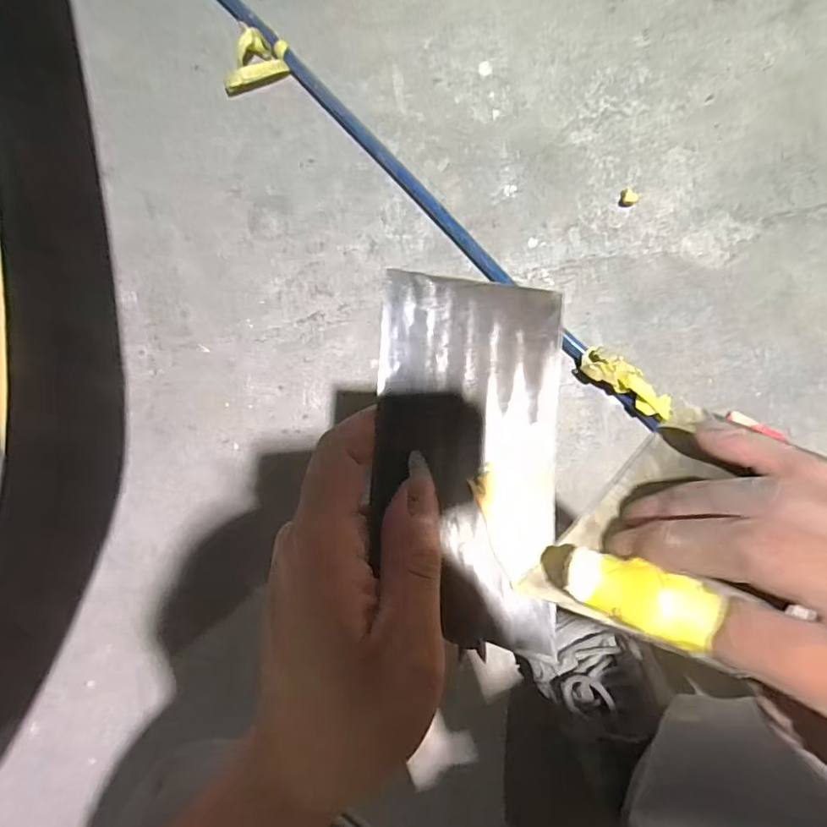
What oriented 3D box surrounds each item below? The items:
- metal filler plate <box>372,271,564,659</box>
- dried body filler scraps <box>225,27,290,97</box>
[{"bbox_3d":[0.022,0.017,0.207,0.074,0.006,0.139,4,84,-12],"label":"metal filler plate"},{"bbox_3d":[-0.153,-0.339,0.504,0.066,0.018,0.047,-18,88,5],"label":"dried body filler scraps"}]

